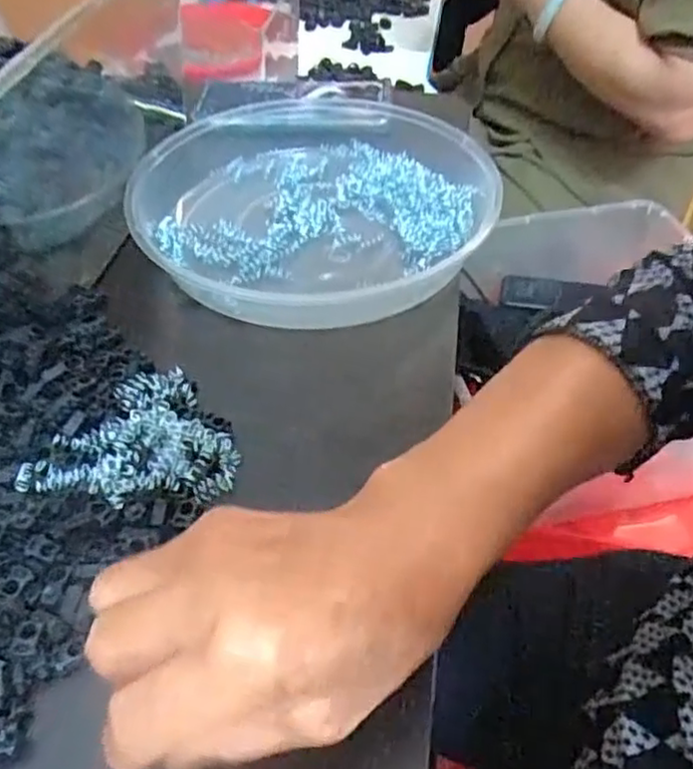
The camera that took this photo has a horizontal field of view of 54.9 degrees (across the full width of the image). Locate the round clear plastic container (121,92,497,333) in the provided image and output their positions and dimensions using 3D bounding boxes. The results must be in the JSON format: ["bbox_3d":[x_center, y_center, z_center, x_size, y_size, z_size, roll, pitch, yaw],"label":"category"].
[{"bbox_3d":[-0.021,-0.135,0.460,0.219,0.050,0.236,0,47,0],"label":"round clear plastic container"}]

